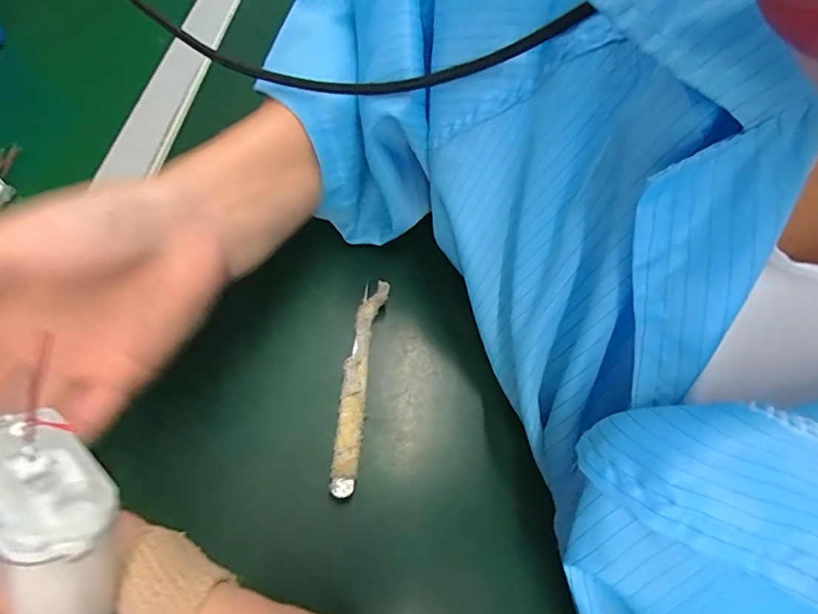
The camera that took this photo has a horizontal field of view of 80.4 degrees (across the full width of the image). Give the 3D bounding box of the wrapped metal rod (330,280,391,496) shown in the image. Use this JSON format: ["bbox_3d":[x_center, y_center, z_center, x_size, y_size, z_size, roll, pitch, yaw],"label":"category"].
[{"bbox_3d":[-0.028,0.040,0.269,0.016,0.015,0.122,8,58,2],"label":"wrapped metal rod"}]

